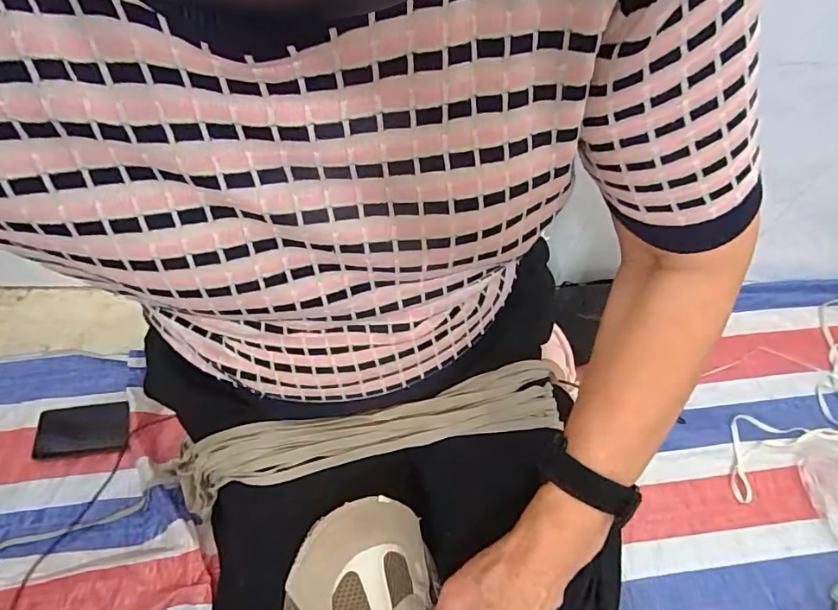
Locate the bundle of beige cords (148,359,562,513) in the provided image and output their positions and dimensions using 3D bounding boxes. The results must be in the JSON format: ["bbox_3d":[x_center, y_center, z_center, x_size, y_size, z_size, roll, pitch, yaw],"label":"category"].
[{"bbox_3d":[-0.036,0.109,0.442,0.316,0.072,0.056,-9,60,-9],"label":"bundle of beige cords"}]

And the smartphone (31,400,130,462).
[{"bbox_3d":[-0.502,0.186,0.759,0.152,0.012,0.076,-7,64,2],"label":"smartphone"}]

